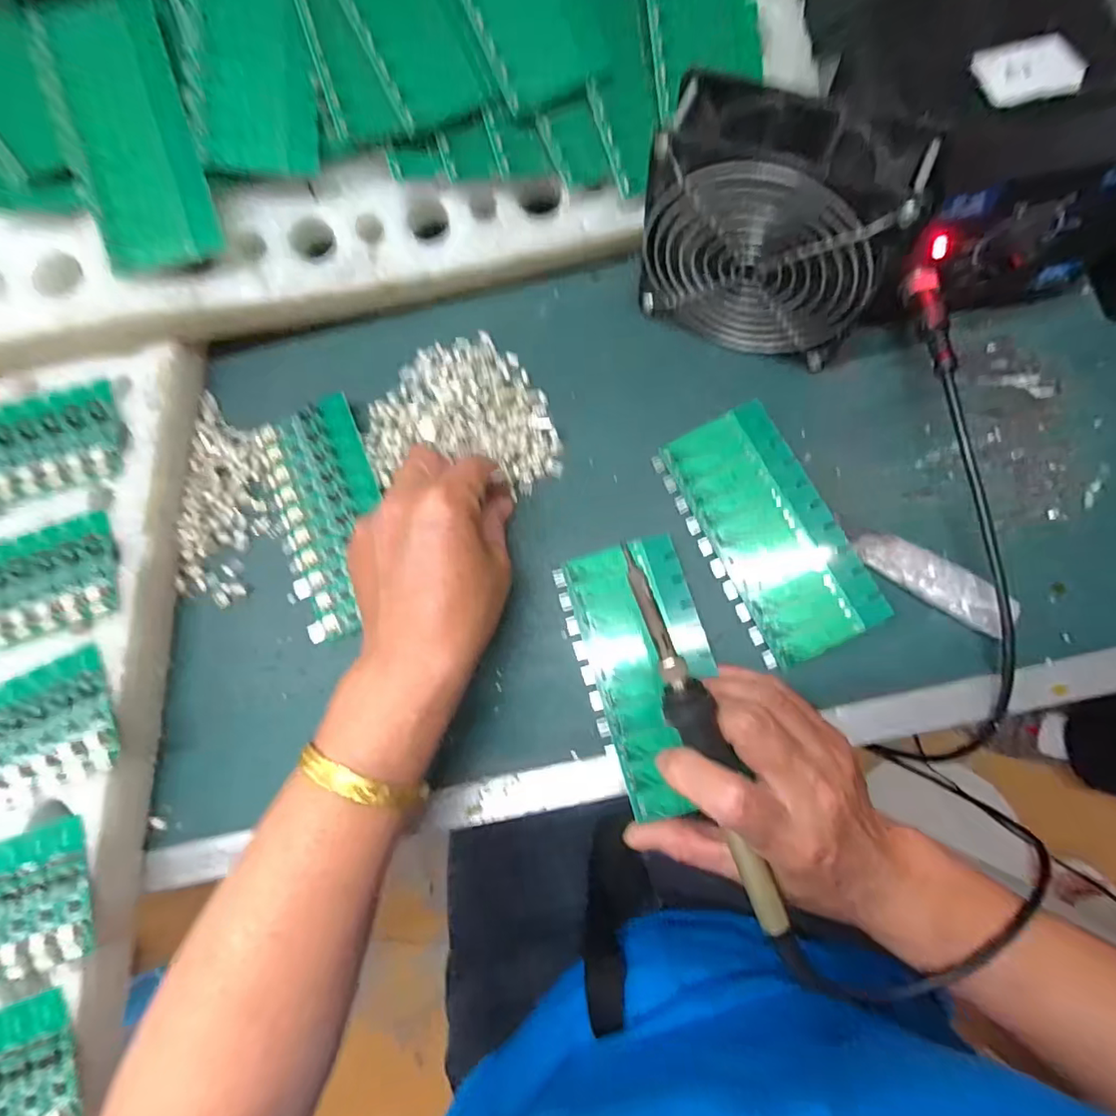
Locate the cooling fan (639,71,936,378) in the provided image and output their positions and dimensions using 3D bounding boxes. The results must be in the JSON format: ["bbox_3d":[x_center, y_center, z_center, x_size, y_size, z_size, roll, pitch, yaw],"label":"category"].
[{"bbox_3d":[0.108,-0.162,0.285,0.123,0.118,0.049,22,81,9],"label":"cooling fan"}]

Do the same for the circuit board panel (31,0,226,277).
[{"bbox_3d":[-0.233,-0.232,0.304,0.067,0.012,0.136,-15,95,1],"label":"circuit board panel"}]

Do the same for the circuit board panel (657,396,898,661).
[{"bbox_3d":[0.113,-0.015,0.306,0.070,0.004,0.138,-28,76,8],"label":"circuit board panel"}]

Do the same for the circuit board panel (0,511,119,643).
[{"bbox_3d":[-0.313,0.020,0.302,0.140,0.011,0.059,-16,76,-2],"label":"circuit board panel"}]

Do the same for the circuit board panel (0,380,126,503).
[{"bbox_3d":[-0.322,-0.062,0.322,0.137,0.009,0.062,-15,76,-2],"label":"circuit board panel"}]

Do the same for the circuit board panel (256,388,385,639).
[{"bbox_3d":[-0.135,-0.025,0.328,0.061,0.005,0.139,-19,79,4],"label":"circuit board panel"}]

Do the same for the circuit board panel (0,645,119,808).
[{"bbox_3d":[-0.294,0.099,0.282,0.132,0.009,0.061,-23,76,-4],"label":"circuit board panel"}]

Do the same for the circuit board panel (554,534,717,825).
[{"bbox_3d":[0.048,0.060,0.293,0.069,0.005,0.136,-18,75,5],"label":"circuit board panel"}]

